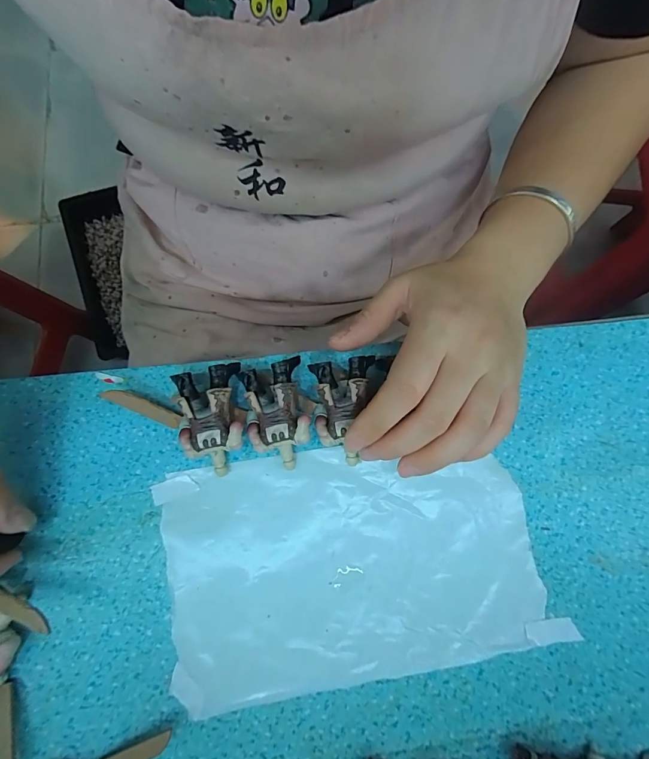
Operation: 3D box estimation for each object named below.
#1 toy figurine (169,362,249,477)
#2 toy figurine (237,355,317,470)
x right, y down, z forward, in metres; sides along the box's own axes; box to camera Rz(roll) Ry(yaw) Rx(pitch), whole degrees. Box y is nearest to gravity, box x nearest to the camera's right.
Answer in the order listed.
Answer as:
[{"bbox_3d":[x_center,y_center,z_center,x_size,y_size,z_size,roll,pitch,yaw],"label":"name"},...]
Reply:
[{"bbox_3d":[-0.066,0.022,0.212,0.040,0.024,0.059,-8,77,-3],"label":"toy figurine"},{"bbox_3d":[-0.026,0.019,0.214,0.037,0.024,0.058,-10,77,-4],"label":"toy figurine"}]

